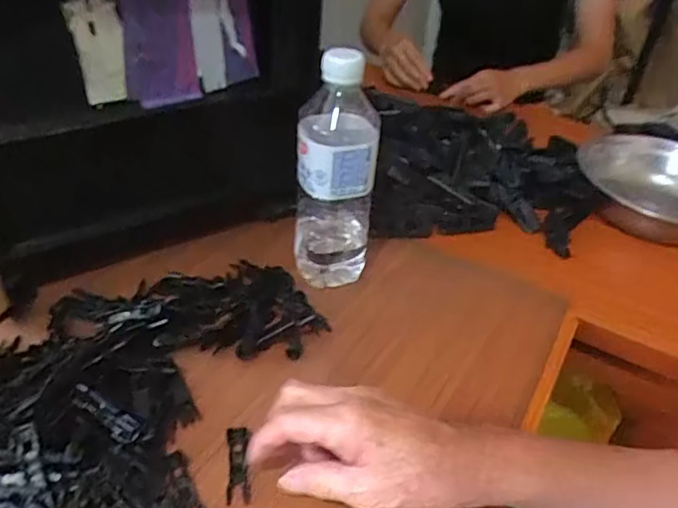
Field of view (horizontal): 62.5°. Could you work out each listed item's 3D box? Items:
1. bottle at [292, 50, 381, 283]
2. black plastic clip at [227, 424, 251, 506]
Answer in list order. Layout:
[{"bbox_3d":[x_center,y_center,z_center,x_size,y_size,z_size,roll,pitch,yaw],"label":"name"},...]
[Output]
[{"bbox_3d":[-0.002,-0.063,0.484,0.070,0.214,0.056,4,38,-3],"label":"bottle"},{"bbox_3d":[-0.068,0.141,0.378,0.016,0.005,0.055,0,42,-10],"label":"black plastic clip"}]

